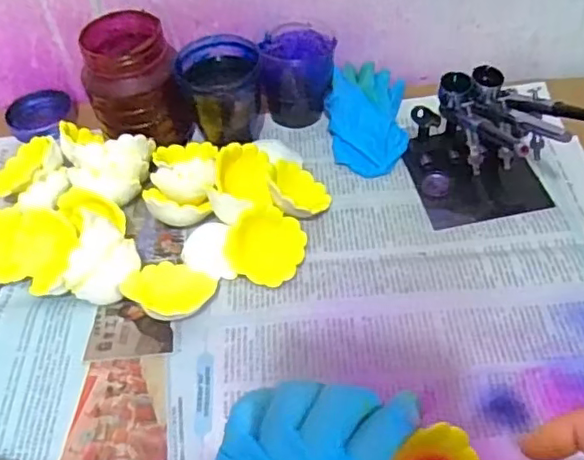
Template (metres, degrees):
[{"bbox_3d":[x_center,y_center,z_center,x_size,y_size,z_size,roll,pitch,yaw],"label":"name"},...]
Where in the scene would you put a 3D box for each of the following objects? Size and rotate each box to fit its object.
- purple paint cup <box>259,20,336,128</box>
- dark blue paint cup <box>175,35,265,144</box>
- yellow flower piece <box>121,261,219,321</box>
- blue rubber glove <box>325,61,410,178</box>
[{"bbox_3d":[0.009,-0.143,0.573,0.066,0.072,0.080,0,48,5],"label":"purple paint cup"},{"bbox_3d":[-0.060,-0.120,0.540,0.068,0.078,0.067,-2,48,3],"label":"dark blue paint cup"},{"bbox_3d":[-0.089,0.047,0.443,0.059,0.016,0.059,27,32,19],"label":"yellow flower piece"},{"bbox_3d":[0.068,-0.108,0.556,0.069,0.040,0.129,0,48,5],"label":"blue rubber glove"}]

